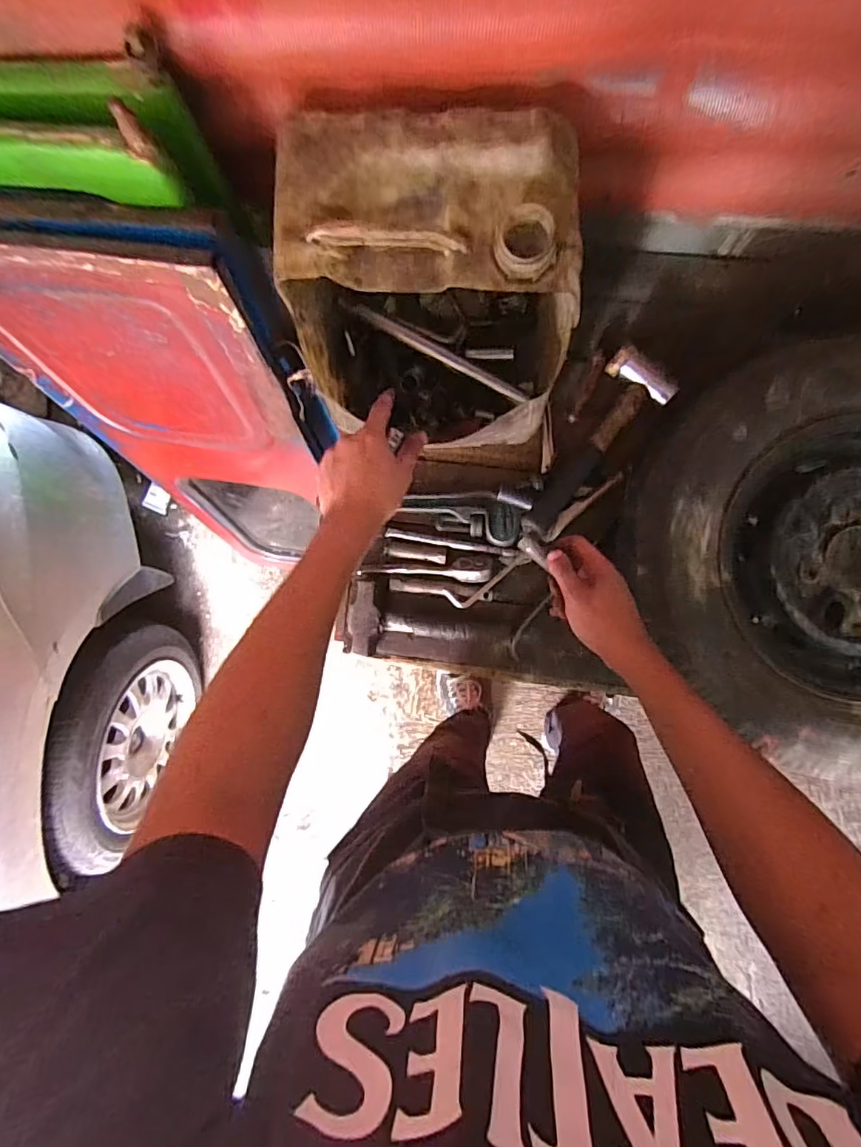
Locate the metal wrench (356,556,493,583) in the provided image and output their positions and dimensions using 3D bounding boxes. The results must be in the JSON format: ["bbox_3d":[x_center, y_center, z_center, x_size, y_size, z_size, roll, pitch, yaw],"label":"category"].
[{"bbox_3d":[-0.004,-0.009,0.759,0.184,0.013,0.038,2,87,3],"label":"metal wrench"}]

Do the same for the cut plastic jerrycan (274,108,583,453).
[{"bbox_3d":[0.002,-0.299,0.601,0.284,0.283,0.199,4,87,3],"label":"cut plastic jerrycan"}]

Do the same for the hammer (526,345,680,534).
[{"bbox_3d":[0.218,-0.175,0.729,0.094,0.050,0.279,37,89,4],"label":"hammer"}]

